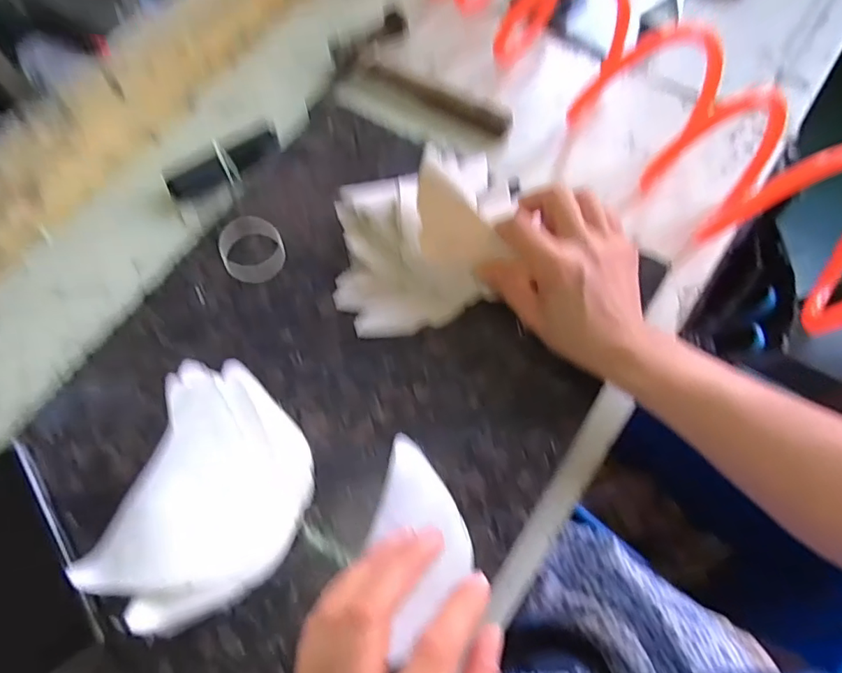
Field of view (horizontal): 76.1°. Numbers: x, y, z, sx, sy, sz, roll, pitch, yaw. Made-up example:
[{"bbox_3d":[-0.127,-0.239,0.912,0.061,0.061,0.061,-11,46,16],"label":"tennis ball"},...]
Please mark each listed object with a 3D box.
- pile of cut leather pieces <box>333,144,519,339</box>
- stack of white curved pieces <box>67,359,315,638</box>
[{"bbox_3d":[-0.002,-0.073,0.413,0.132,0.079,0.115,-5,66,1],"label":"pile of cut leather pieces"},{"bbox_3d":[-0.140,0.105,0.363,0.116,0.042,0.164,15,68,9],"label":"stack of white curved pieces"}]

